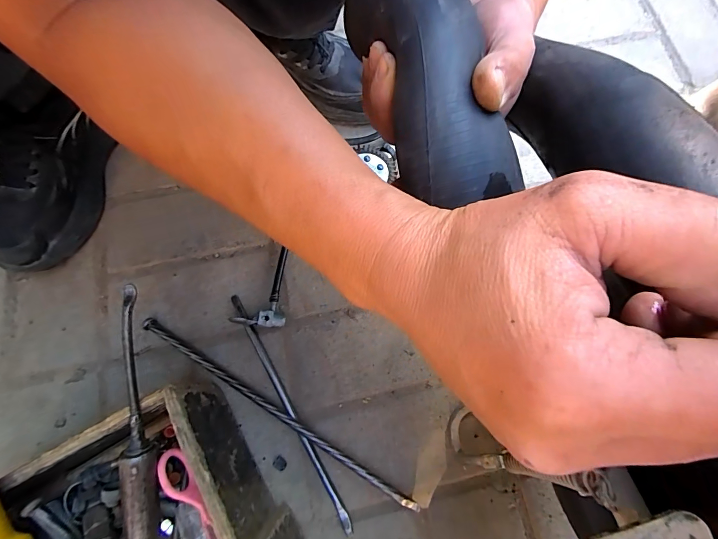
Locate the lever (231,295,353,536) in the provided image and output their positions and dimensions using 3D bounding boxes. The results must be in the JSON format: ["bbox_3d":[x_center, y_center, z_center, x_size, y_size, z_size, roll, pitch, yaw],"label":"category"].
[{"bbox_3d":[-0.075,0.141,0.368,0.011,0.011,0.263,-30,77,-8],"label":"lever"}]

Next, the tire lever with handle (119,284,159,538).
[{"bbox_3d":[-0.175,0.141,0.278,0.021,0.021,0.250,-5,88,-2],"label":"tire lever with handle"}]

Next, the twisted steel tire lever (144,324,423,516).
[{"bbox_3d":[-0.092,0.148,0.367,0.336,0.018,0.014,31,76,8],"label":"twisted steel tire lever"}]

